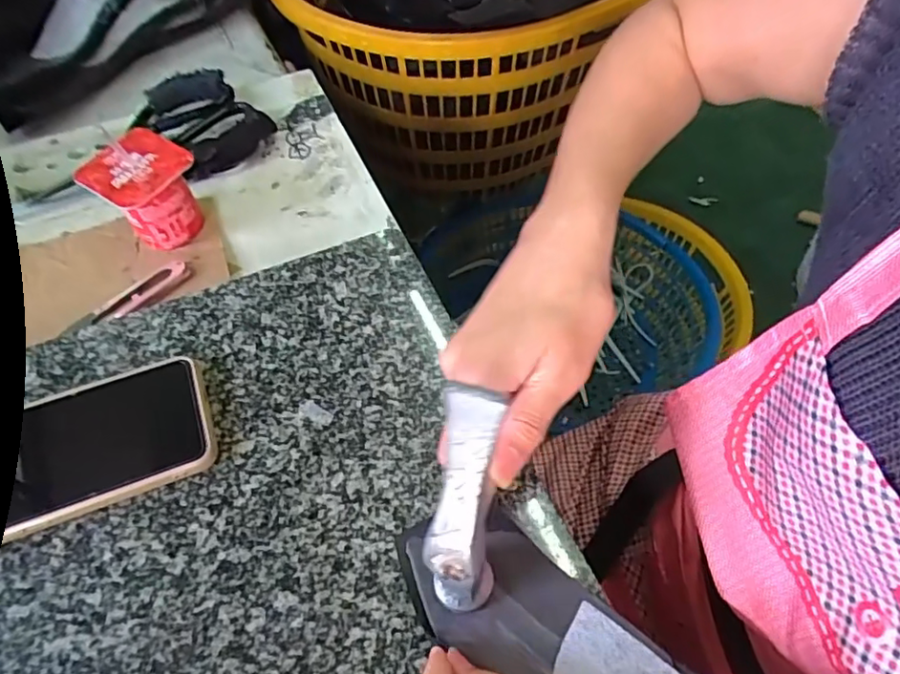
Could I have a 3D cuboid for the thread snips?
[{"bbox_3d":[-0.228,-0.027,0.415,0.090,0.006,0.026,-34,64,-19],"label":"thread snips"}]

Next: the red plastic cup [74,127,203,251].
[{"bbox_3d":[-0.221,-0.106,0.431,0.057,0.068,0.062,37,65,20],"label":"red plastic cup"}]

